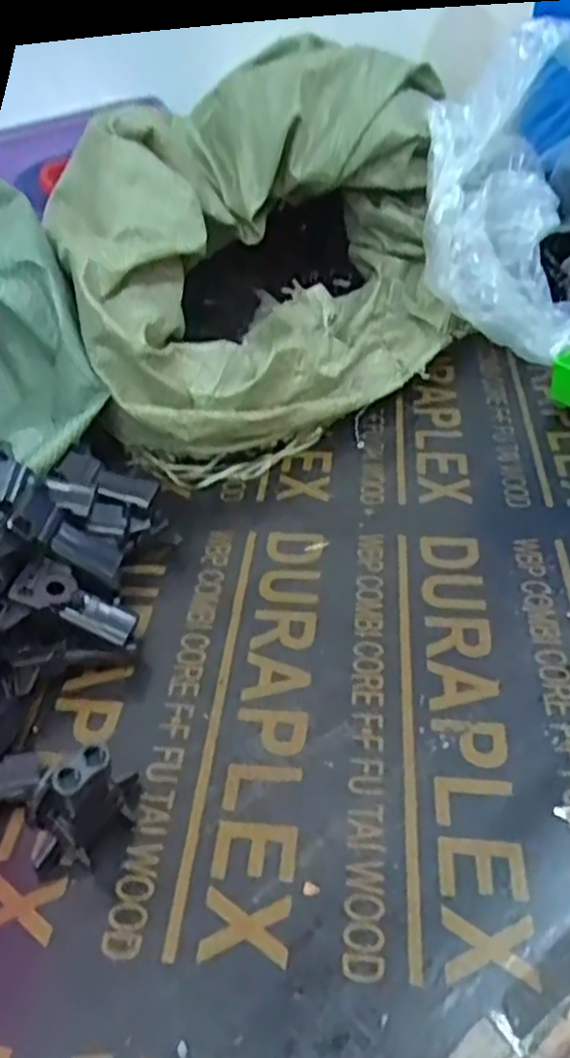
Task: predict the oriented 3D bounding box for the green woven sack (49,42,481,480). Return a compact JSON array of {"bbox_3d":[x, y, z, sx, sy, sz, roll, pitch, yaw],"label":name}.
[{"bbox_3d":[-0.026,-0.247,0.637,0.313,0.218,0.366,-13,41,-12],"label":"green woven sack"}]

